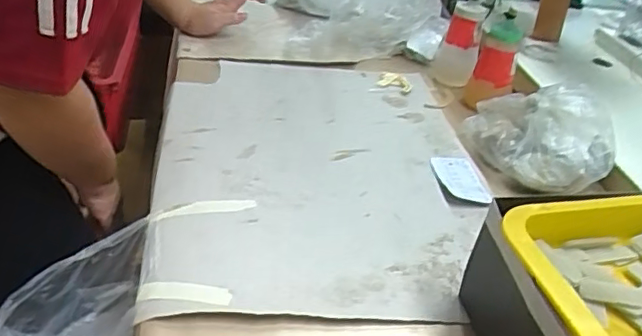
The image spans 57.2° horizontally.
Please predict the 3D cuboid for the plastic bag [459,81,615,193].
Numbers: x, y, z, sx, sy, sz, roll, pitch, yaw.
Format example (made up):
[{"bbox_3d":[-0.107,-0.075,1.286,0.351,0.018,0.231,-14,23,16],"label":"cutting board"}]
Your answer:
[{"bbox_3d":[0.264,-0.035,0.708,0.171,0.092,0.135,14,34,10],"label":"plastic bag"}]

